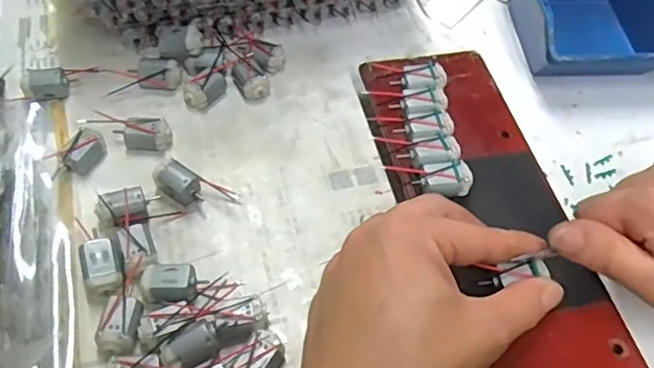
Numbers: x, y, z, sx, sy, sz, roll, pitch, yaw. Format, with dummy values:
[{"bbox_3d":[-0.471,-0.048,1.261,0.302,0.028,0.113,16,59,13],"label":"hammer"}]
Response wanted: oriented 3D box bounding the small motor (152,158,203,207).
[{"bbox_3d":[-0.089,0.001,0.363,0.028,0.020,0.017,31,60,16],"label":"small motor"}]

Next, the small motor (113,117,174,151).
[{"bbox_3d":[-0.117,-0.031,0.384,0.035,0.016,0.018,1,56,-3],"label":"small motor"}]

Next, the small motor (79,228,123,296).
[{"bbox_3d":[-0.122,0.041,0.327,0.020,0.019,0.035,-19,59,-15],"label":"small motor"}]

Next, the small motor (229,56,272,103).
[{"bbox_3d":[-0.053,-0.074,0.417,0.019,0.017,0.033,-24,61,-18],"label":"small motor"}]

